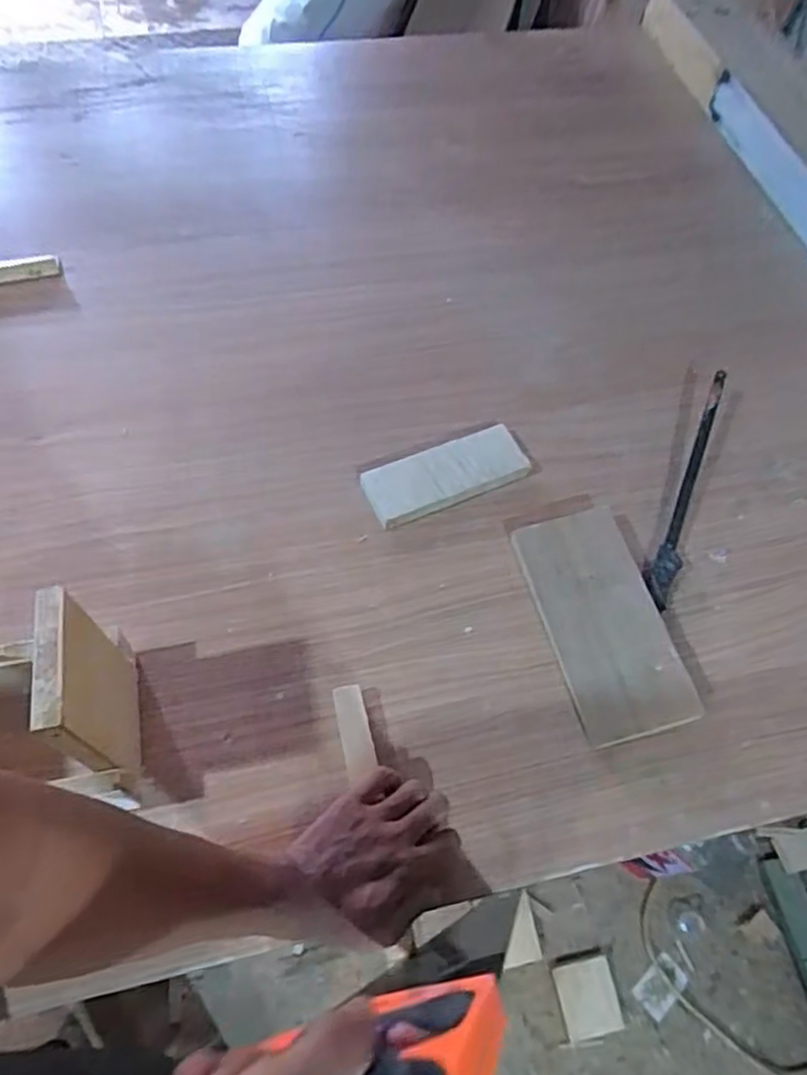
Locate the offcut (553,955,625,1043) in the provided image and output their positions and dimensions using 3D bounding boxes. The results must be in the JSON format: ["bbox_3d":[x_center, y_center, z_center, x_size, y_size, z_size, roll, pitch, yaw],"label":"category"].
[{"bbox_3d":[0.298,0.742,1.128,0.091,0.016,0.102,-8,61,-9],"label":"offcut"}]

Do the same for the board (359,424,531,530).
[{"bbox_3d":[0.043,-0.062,0.701,0.163,0.025,0.063,-19,64,-13],"label":"board"}]

